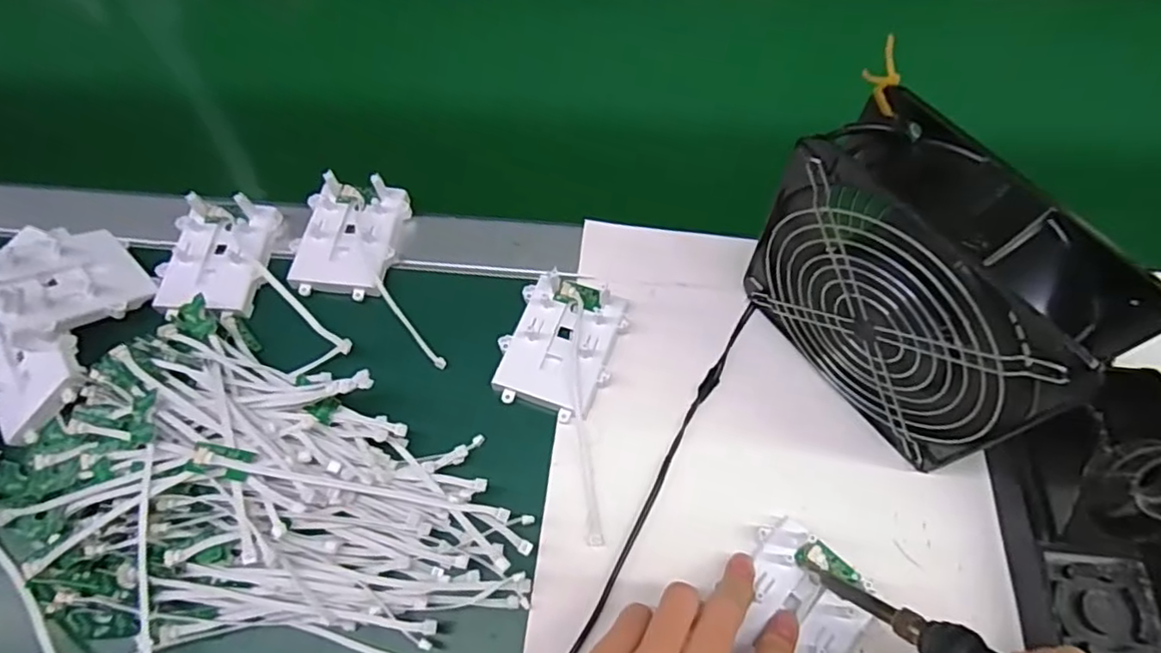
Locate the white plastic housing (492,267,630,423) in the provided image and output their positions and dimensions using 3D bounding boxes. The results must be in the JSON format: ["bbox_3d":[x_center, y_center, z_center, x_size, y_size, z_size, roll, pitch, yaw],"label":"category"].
[{"bbox_3d":[-0.012,0.011,0.384,0.065,0.016,0.082,17,65,10],"label":"white plastic housing"}]

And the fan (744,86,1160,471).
[{"bbox_3d":[0.161,-0.014,0.316,0.060,0.145,0.151,-34,69,-16],"label":"fan"}]

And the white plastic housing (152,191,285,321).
[{"bbox_3d":[-0.243,-0.047,0.422,0.069,0.023,0.084,4,63,3],"label":"white plastic housing"}]

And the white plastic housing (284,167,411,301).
[{"bbox_3d":[-0.158,-0.063,0.427,0.067,0.018,0.084,9,63,6],"label":"white plastic housing"}]

